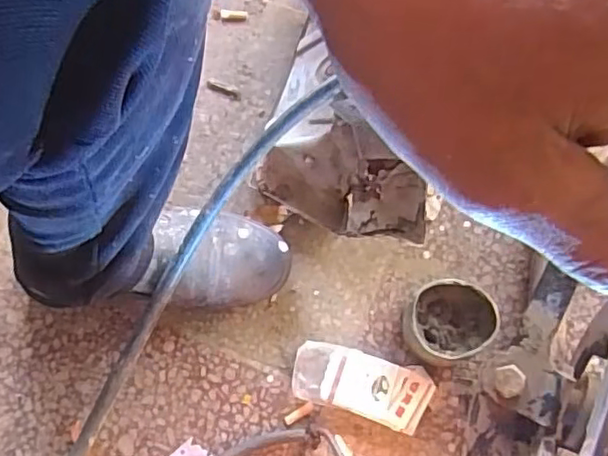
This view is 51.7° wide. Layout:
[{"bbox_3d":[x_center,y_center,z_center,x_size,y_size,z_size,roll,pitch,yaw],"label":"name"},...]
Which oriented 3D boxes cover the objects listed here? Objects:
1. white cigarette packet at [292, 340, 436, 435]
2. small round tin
[{"bbox_3d":[0.058,0.160,0.642,0.137,0.021,0.061,18,77,3],"label":"white cigarette packet"},{"bbox_3d":[0.148,0.097,0.642,0.092,0.056,0.086,-27,78,-7],"label":"small round tin"}]

